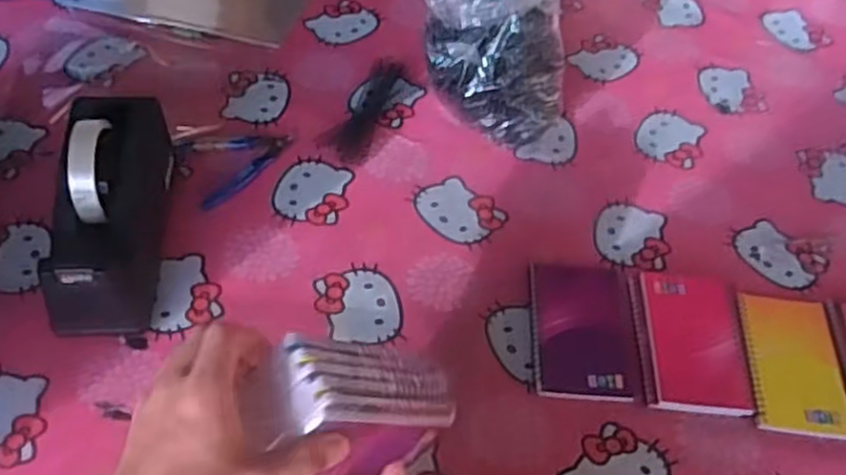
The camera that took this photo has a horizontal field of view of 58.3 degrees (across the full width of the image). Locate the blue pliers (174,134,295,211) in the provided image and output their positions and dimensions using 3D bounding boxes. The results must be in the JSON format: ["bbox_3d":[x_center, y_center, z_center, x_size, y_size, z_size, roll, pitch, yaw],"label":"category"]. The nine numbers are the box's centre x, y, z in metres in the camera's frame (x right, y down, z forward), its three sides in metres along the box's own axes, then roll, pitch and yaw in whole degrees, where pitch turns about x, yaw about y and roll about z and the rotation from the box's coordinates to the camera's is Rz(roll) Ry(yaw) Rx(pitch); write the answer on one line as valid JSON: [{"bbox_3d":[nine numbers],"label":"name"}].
[{"bbox_3d":[-0.184,-0.081,0.767,0.105,0.007,0.088,-21,58,-20],"label":"blue pliers"}]

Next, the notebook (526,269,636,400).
[{"bbox_3d":[0.139,0.079,0.673,0.082,0.014,0.132,4,53,-3],"label":"notebook"}]

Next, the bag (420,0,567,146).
[{"bbox_3d":[0.070,-0.218,0.767,0.161,0.209,0.160,2,53,-5],"label":"bag"}]

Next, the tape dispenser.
[{"bbox_3d":[-0.266,-0.031,0.653,0.075,0.111,0.217,1,53,-6],"label":"tape dispenser"}]

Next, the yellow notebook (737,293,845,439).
[{"bbox_3d":[0.325,0.108,0.662,0.082,0.012,0.131,7,58,-2],"label":"yellow notebook"}]

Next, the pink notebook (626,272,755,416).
[{"bbox_3d":[0.234,0.088,0.668,0.092,0.014,0.133,5,53,-3],"label":"pink notebook"}]

